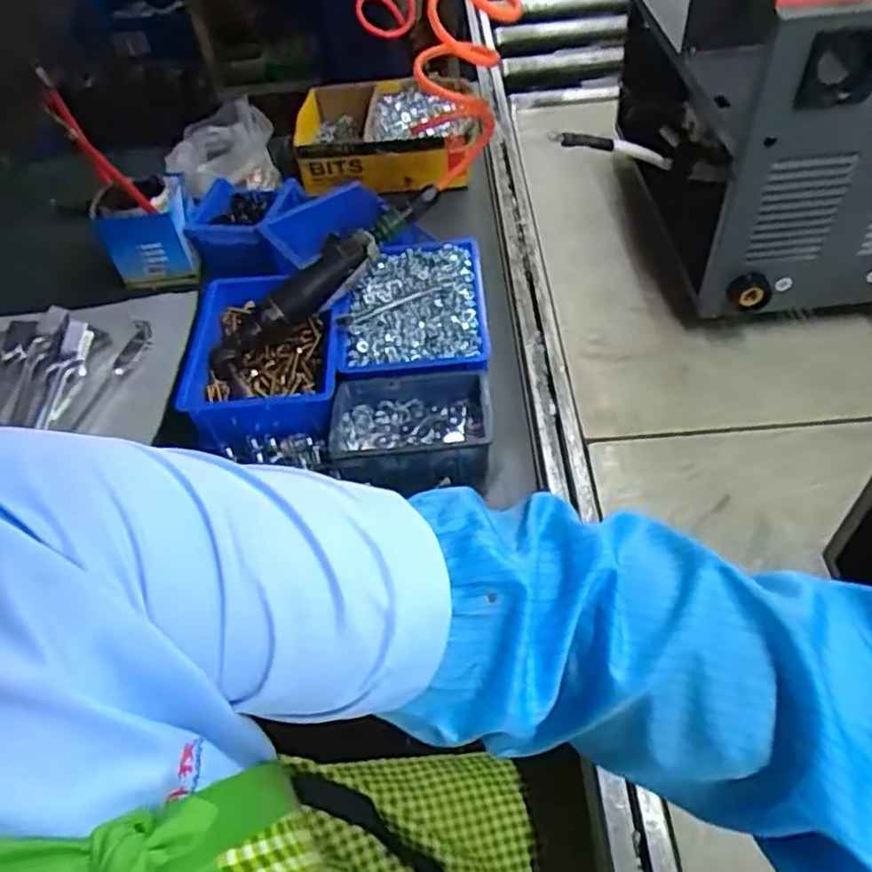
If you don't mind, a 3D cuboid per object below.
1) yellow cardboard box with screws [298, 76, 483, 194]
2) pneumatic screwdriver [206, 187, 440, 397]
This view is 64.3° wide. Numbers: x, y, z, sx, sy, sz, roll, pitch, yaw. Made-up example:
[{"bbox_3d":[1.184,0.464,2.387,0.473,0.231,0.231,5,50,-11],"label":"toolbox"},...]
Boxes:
[{"bbox_3d":[-0.076,-0.428,0.996,0.266,0.089,0.180,1,50,7],"label":"yellow cardboard box with screws"},{"bbox_3d":[-0.114,-0.164,0.722,0.290,0.049,0.063,-41,54,1],"label":"pneumatic screwdriver"}]

